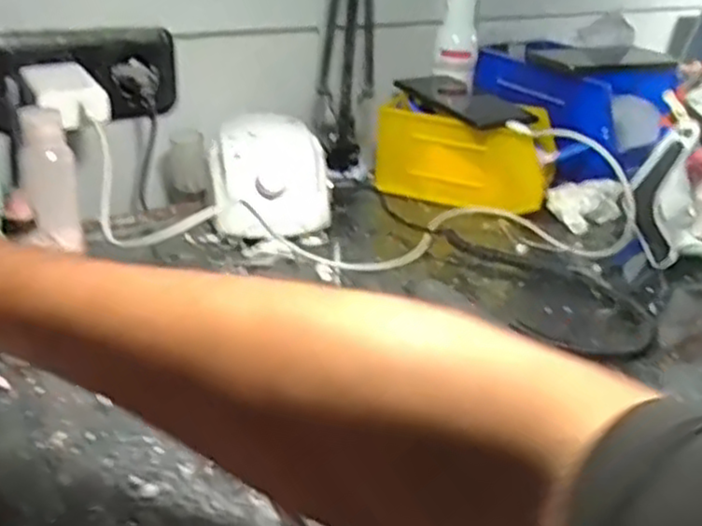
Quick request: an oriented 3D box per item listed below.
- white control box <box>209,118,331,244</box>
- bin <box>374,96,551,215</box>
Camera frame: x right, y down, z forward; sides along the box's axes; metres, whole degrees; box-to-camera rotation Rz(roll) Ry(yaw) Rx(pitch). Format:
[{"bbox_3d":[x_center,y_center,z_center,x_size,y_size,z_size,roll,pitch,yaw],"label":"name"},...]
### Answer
[{"bbox_3d":[-0.069,-0.073,0.665,0.104,0.079,0.119,0,28,-8],"label":"white control box"},{"bbox_3d":[0.117,-0.108,0.746,0.169,0.087,0.081,17,30,22],"label":"bin"}]

